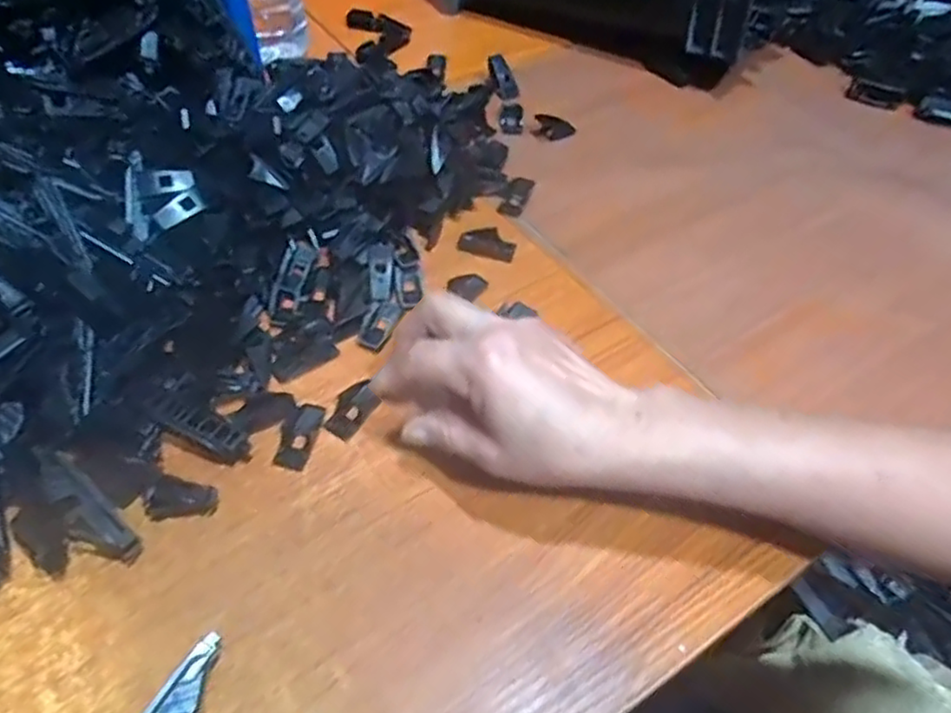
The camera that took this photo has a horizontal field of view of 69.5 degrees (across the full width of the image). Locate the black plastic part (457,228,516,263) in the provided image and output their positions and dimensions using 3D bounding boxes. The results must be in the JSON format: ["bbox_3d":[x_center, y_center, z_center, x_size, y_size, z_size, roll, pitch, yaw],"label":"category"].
[{"bbox_3d":[0.008,-0.083,0.500,0.042,0.014,0.018,21,55,12],"label":"black plastic part"}]

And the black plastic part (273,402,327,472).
[{"bbox_3d":[-0.102,0.044,0.394,0.020,0.004,0.040,10,53,4],"label":"black plastic part"}]

